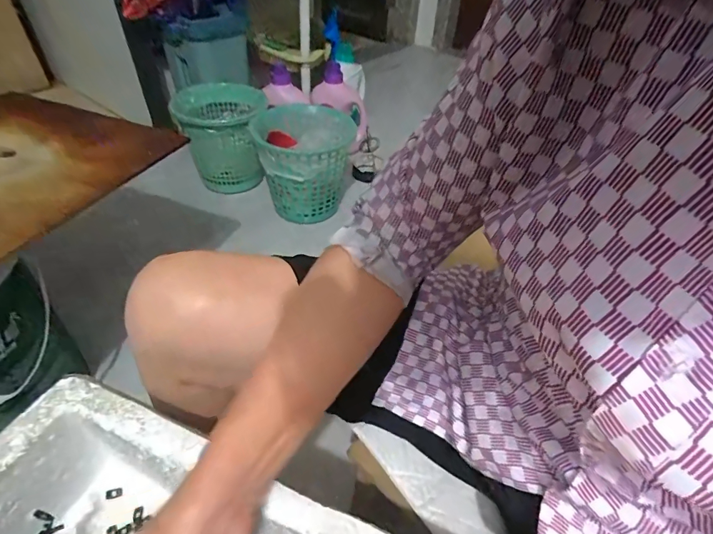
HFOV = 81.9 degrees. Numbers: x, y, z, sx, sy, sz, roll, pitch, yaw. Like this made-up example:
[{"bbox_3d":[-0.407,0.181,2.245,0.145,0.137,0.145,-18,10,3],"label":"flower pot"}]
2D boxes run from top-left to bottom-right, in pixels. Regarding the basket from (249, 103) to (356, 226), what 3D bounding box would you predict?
[{"bbox_3d":[-0.133,-0.271,1.105,0.265,0.234,0.251,2,43,-4],"label":"basket"}]

